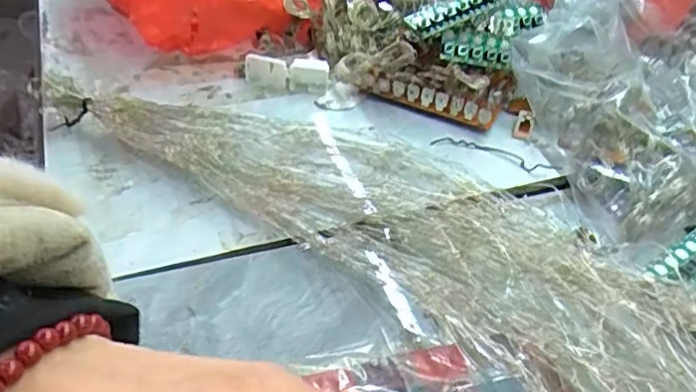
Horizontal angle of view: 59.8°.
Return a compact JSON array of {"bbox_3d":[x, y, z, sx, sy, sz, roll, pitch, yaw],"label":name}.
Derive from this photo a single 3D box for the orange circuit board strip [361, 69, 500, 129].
[{"bbox_3d":[0.051,-0.061,0.380,0.087,0.015,0.008,20,4,11],"label":"orange circuit board strip"}]

